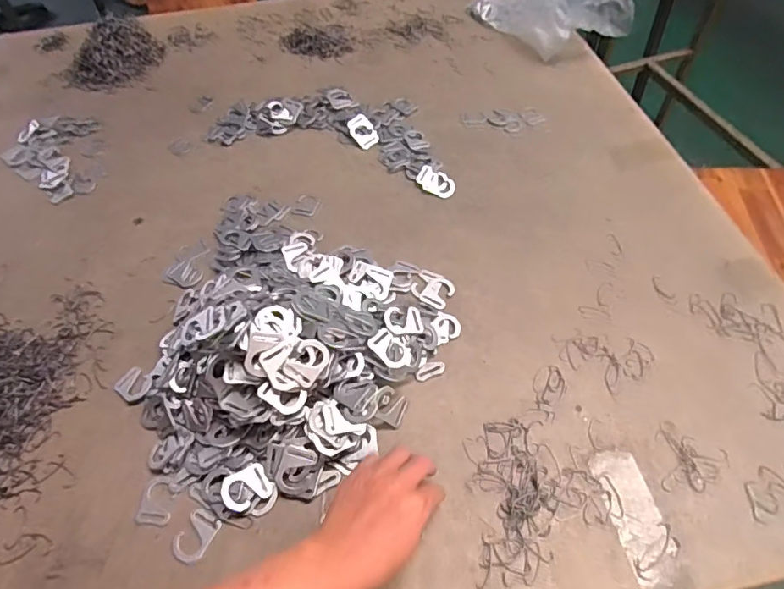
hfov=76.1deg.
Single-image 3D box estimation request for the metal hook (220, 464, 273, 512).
[{"bbox_3d":[-0.141,0.187,0.483,0.043,0.004,0.035,-21,69,-26],"label":"metal hook"}]

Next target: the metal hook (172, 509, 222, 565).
[{"bbox_3d":[-0.188,0.230,0.475,0.032,0.005,0.043,23,58,17],"label":"metal hook"}]

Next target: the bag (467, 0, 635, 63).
[{"bbox_3d":[0.289,-0.535,0.934,0.193,0.101,0.252,-17,56,-10],"label":"bag"}]

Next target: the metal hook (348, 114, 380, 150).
[{"bbox_3d":[-0.047,-0.262,0.806,0.037,0.008,0.060,-39,85,-10],"label":"metal hook"}]

